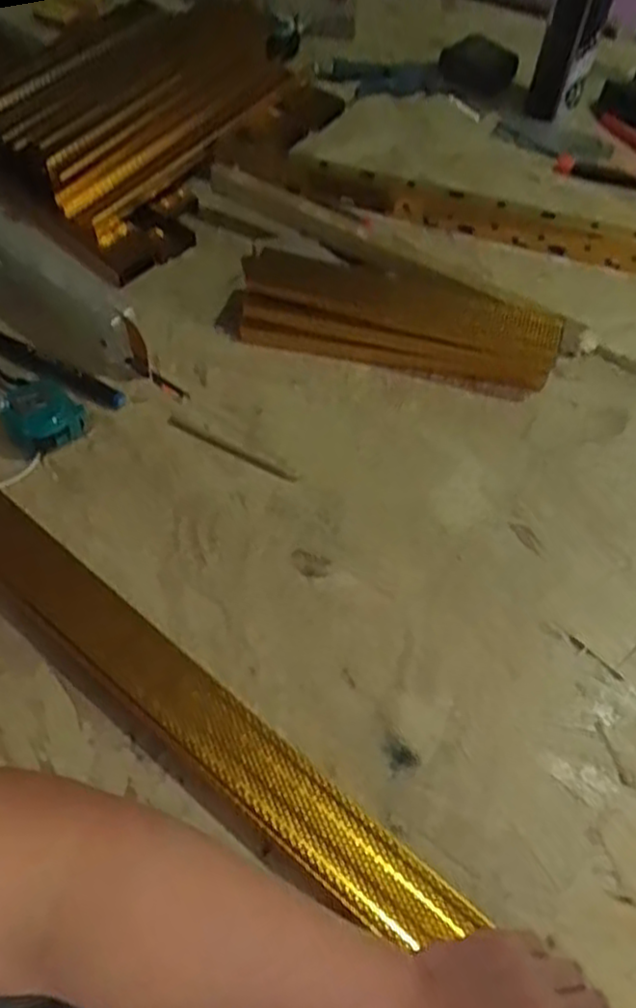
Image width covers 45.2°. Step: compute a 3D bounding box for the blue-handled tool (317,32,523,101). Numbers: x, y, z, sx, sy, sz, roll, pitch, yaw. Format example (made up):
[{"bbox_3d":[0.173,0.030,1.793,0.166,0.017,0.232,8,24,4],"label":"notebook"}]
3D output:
[{"bbox_3d":[0.128,-0.537,0.954,0.245,0.042,0.086,-15,60,-13],"label":"blue-handled tool"}]

